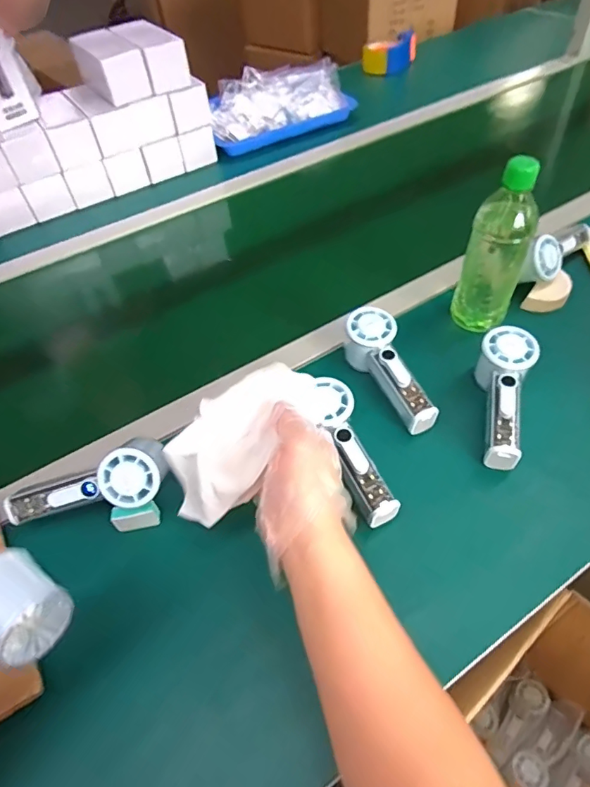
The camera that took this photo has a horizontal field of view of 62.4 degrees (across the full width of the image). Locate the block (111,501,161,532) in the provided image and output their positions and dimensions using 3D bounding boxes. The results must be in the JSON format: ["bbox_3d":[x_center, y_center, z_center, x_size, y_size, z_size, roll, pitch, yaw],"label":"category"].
[{"bbox_3d":[-0.157,0.121,0.478,0.042,0.023,0.017,-13,50,-5],"label":"block"}]

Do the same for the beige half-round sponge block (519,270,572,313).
[{"bbox_3d":[0.335,-0.131,0.637,0.040,0.022,0.078,34,61,28],"label":"beige half-round sponge block"}]

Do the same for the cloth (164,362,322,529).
[{"bbox_3d":[-0.053,0.046,0.421,0.072,0.050,0.166,41,96,32],"label":"cloth"}]

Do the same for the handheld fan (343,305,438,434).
[{"bbox_3d":[0.107,-0.025,0.560,0.054,0.060,0.157,-22,66,-12],"label":"handheld fan"}]

